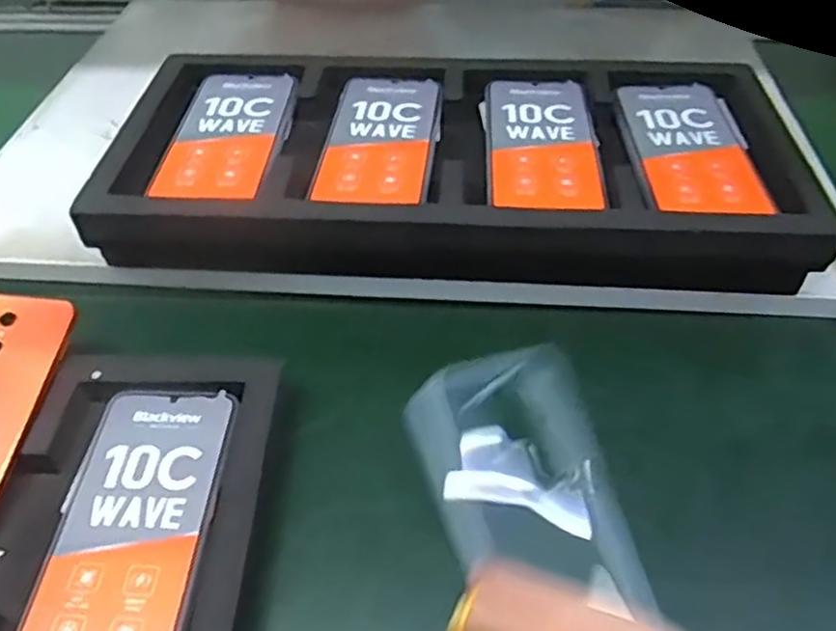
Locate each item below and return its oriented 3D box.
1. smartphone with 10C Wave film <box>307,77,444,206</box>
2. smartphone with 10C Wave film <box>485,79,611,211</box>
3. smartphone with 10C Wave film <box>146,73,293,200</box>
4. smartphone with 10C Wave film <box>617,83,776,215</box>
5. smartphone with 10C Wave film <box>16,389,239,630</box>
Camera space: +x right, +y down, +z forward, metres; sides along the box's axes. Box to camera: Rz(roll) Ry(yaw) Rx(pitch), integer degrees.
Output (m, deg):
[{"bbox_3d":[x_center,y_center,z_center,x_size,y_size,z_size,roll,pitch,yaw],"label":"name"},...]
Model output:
[{"bbox_3d":[-0.026,-0.134,0.519,0.077,0.006,0.154,5,46,4],"label":"smartphone with 10C Wave film"},{"bbox_3d":[0.091,-0.130,0.515,0.078,0.005,0.171,2,46,2],"label":"smartphone with 10C Wave film"},{"bbox_3d":[-0.140,-0.138,0.525,0.077,0.009,0.156,3,46,3],"label":"smartphone with 10C Wave film"},{"bbox_3d":[0.193,-0.126,0.508,0.080,0.004,0.161,1,46,0],"label":"smartphone with 10C Wave film"},{"bbox_3d":[-0.149,0.114,0.365,0.081,0.005,0.171,1,50,3],"label":"smartphone with 10C Wave film"}]

